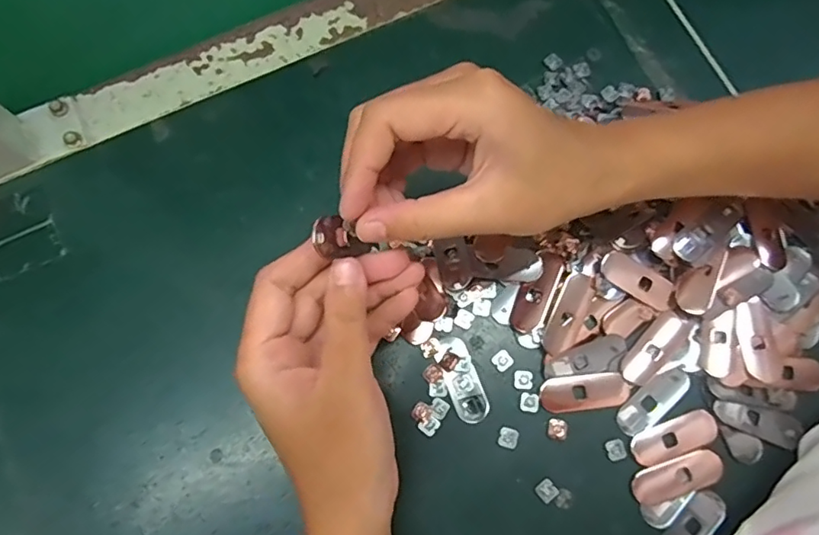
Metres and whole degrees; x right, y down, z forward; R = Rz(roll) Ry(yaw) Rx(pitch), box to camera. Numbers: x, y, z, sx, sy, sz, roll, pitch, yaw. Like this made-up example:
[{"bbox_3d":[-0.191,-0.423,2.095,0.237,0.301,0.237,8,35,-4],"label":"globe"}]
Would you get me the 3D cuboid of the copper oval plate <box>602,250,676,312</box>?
[{"bbox_3d":[0.133,0.007,0.326,0.044,0.005,0.019,30,78,7],"label":"copper oval plate"}]

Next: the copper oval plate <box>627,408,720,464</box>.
[{"bbox_3d":[0.148,0.095,0.313,0.052,0.006,0.019,-20,77,-5],"label":"copper oval plate"}]

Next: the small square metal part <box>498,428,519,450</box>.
[{"bbox_3d":[0.055,0.094,0.308,0.011,0.004,0.011,14,76,3],"label":"small square metal part"}]

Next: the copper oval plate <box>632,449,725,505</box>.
[{"bbox_3d":[0.146,0.114,0.304,0.049,0.004,0.019,-18,77,-4],"label":"copper oval plate"}]

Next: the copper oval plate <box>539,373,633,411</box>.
[{"bbox_3d":[0.099,0.070,0.315,0.051,0.004,0.018,-7,76,-2],"label":"copper oval plate"}]

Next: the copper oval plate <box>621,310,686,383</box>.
[{"bbox_3d":[0.140,0.046,0.319,0.017,0.004,0.048,36,79,8],"label":"copper oval plate"}]

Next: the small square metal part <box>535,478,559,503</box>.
[{"bbox_3d":[0.075,0.120,0.303,0.010,0.004,0.010,-43,80,-10],"label":"small square metal part"}]

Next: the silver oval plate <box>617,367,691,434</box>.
[{"bbox_3d":[0.138,0.075,0.316,0.048,0.004,0.019,-40,79,-9],"label":"silver oval plate"}]

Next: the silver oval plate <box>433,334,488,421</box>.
[{"bbox_3d":[0.030,0.063,0.315,0.019,0.004,0.048,-22,77,-5],"label":"silver oval plate"}]

